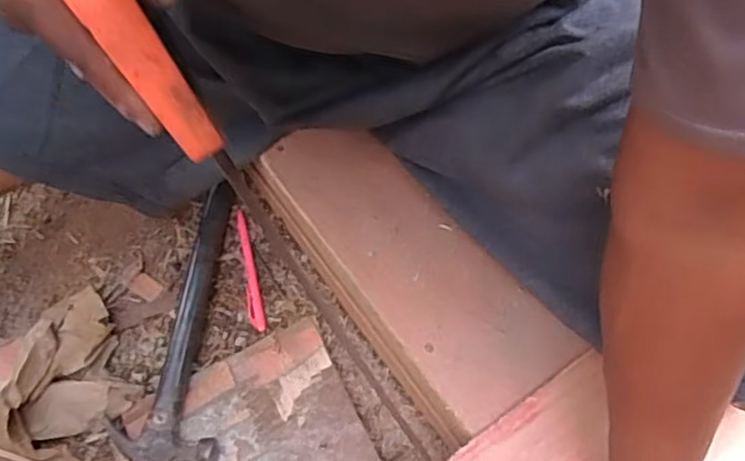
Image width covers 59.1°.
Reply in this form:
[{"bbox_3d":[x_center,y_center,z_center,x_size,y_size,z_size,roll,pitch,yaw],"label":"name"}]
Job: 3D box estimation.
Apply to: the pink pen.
[{"bbox_3d":[-0.127,0.039,0.674,0.014,0.010,0.131,-12,69,-7],"label":"pink pen"}]

